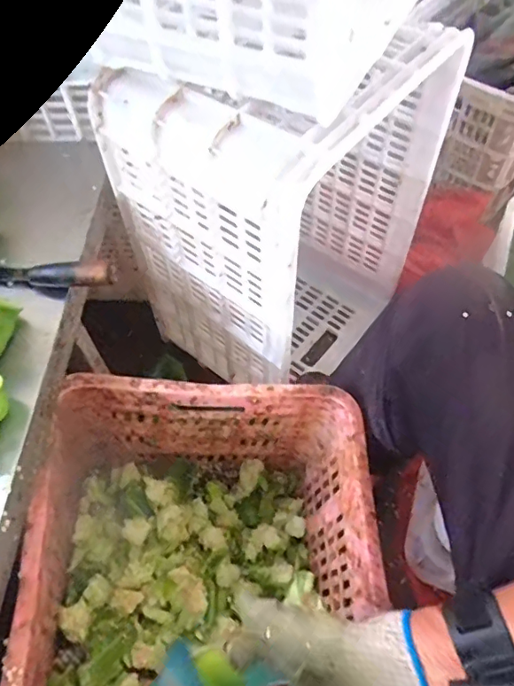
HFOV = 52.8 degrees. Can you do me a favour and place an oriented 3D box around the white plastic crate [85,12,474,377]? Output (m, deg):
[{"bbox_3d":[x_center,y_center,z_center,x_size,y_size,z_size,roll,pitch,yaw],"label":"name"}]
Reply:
[{"bbox_3d":[0.041,-0.178,0.777,0.275,0.526,0.359,35,65,21],"label":"white plastic crate"}]

